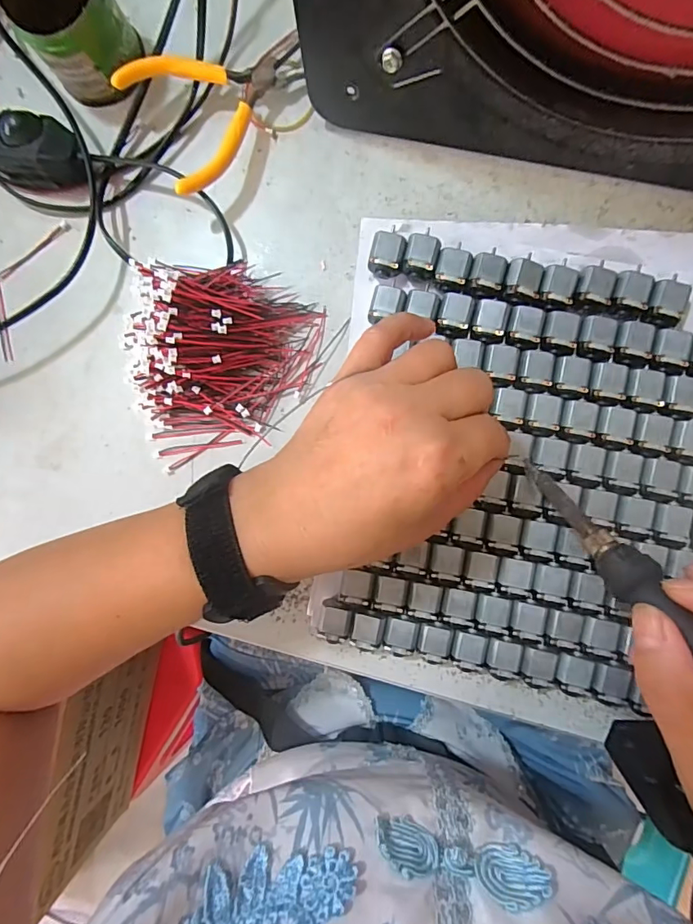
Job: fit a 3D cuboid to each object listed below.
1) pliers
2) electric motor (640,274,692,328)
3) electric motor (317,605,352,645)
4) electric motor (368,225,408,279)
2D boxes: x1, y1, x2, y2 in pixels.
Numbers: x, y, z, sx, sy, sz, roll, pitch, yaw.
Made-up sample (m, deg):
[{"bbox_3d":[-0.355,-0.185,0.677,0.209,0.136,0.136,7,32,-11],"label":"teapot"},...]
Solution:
[{"bbox_3d":[-0.071,-0.216,0.283,0.104,0.030,0.079,-32,88,5],"label":"pliers"},{"bbox_3d":[0.177,-0.090,0.263,0.019,0.014,0.029,17,92,5],"label":"electric motor"},{"bbox_3d":[-0.006,0.096,0.285,0.017,0.019,0.020,10,92,6],"label":"electric motor"},{"bbox_3d":[0.025,-0.124,0.279,0.019,0.018,0.029,13,92,6],"label":"electric motor"}]

